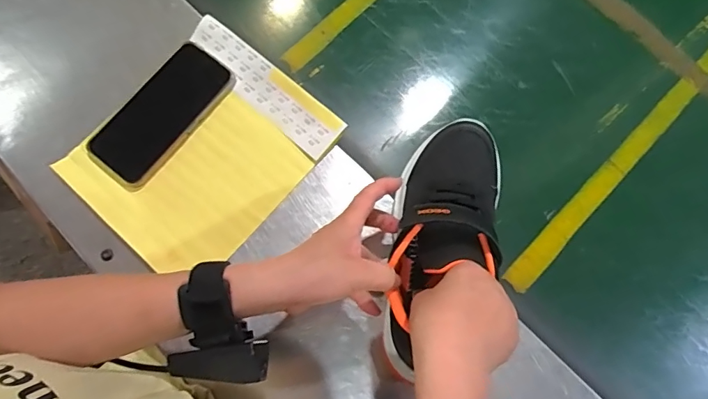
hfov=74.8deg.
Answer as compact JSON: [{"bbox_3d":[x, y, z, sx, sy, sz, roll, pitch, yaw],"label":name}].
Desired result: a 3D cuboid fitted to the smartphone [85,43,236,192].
[{"bbox_3d":[-0.211,-0.093,0.508,0.078,0.014,0.167,38,79,9],"label":"smartphone"}]

